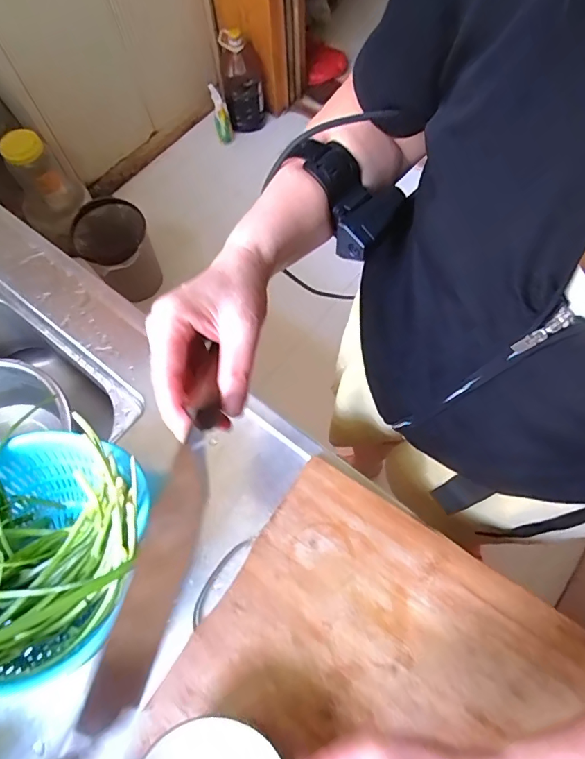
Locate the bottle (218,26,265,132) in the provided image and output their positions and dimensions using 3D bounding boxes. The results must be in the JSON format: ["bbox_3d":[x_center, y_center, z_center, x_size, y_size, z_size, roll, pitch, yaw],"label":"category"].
[{"bbox_3d":[-0.161,-0.971,1.507,0.131,0.317,0.098,-8,67,-1],"label":"bottle"}]

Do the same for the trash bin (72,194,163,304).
[{"bbox_3d":[-0.514,-0.386,1.351,0.195,0.209,0.227,-33,70,-11],"label":"trash bin"}]

